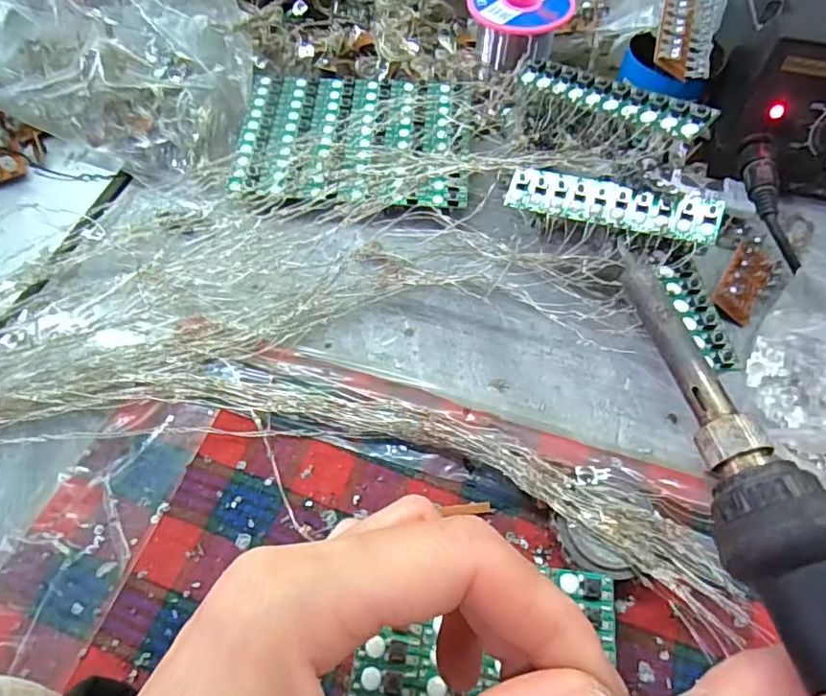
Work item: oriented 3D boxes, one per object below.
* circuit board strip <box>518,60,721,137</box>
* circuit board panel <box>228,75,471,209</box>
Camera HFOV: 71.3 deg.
[{"bbox_3d":[0.087,-0.114,0.259,0.015,0.007,0.095,-41,56,-19],"label":"circuit board strip"},{"bbox_3d":[-0.033,-0.122,0.328,0.128,0.004,0.093,4,62,2],"label":"circuit board panel"}]

